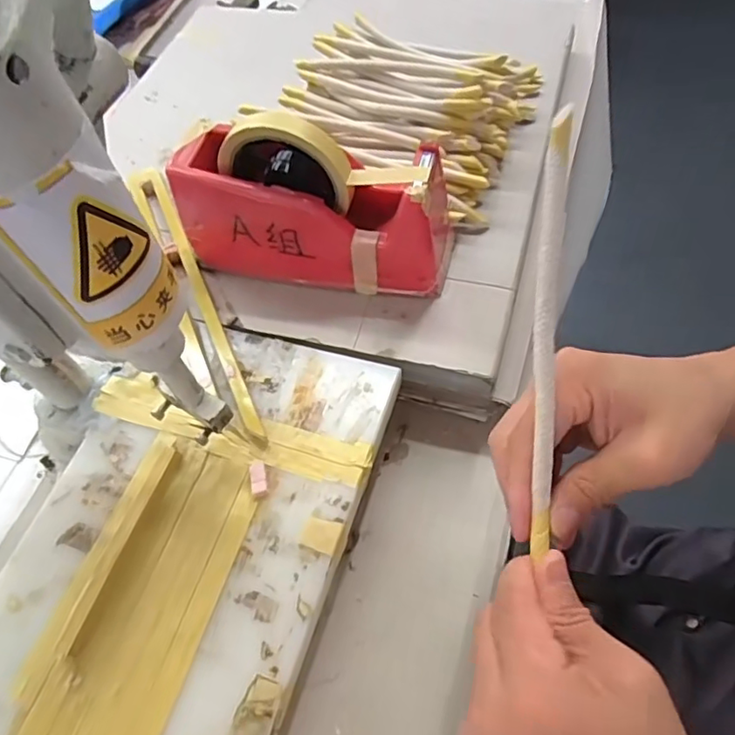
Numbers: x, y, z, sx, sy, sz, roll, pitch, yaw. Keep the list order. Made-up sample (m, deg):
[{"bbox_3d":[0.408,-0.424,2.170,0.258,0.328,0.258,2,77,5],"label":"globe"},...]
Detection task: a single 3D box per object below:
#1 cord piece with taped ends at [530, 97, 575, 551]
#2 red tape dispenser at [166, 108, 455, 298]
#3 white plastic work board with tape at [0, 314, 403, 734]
[{"bbox_3d":[0.081,-0.011,0.261,0.011,0.008,0.196,1,99,4],"label":"cord piece with taped ends"},{"bbox_3d":[-0.039,-0.126,0.426,0.202,0.114,0.072,7,59,10],"label":"red tape dispenser"},{"bbox_3d":[-0.115,0.103,0.363,0.199,0.011,0.292,12,60,11],"label":"white plastic work board with tape"}]

